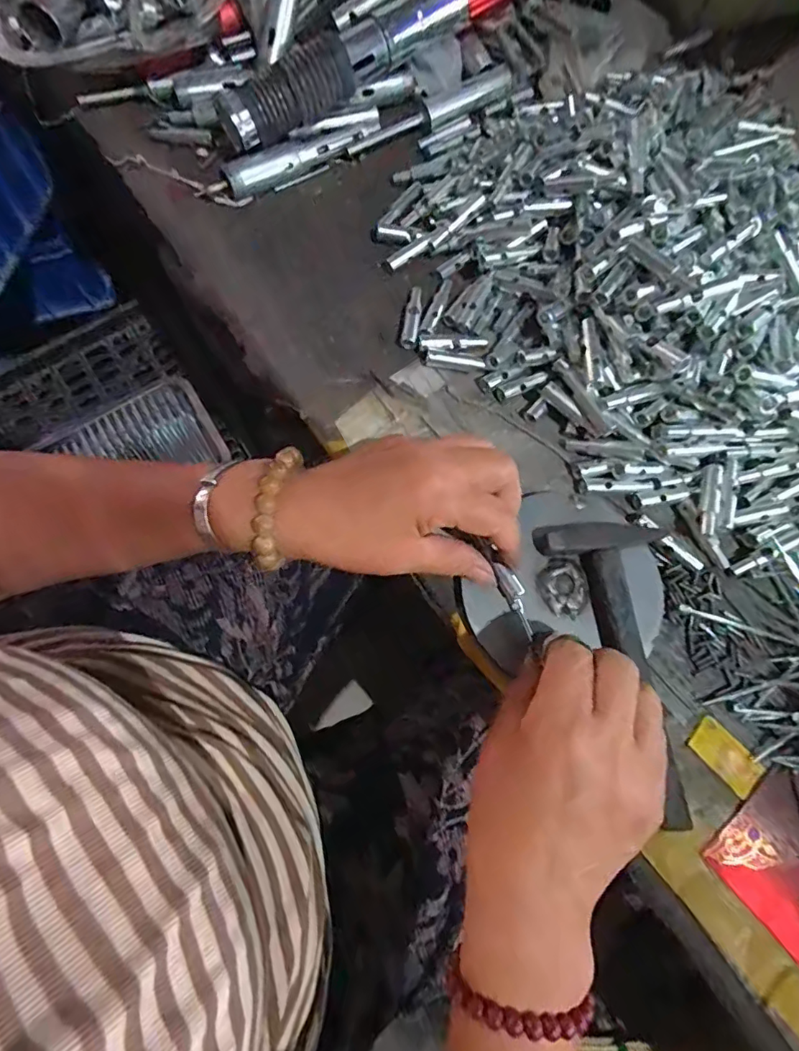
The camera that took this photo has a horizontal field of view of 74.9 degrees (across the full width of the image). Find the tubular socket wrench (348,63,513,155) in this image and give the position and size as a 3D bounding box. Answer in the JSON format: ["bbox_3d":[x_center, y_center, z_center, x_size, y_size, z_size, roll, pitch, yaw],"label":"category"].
[{"bbox_3d":[0.031,-0.345,0.438,0.159,0.014,0.021,-33,78,-9],"label":"tubular socket wrench"}]

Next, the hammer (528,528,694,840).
[{"bbox_3d":[0.127,0.083,0.315,0.077,0.022,0.170,2,75,0],"label":"hammer"}]

